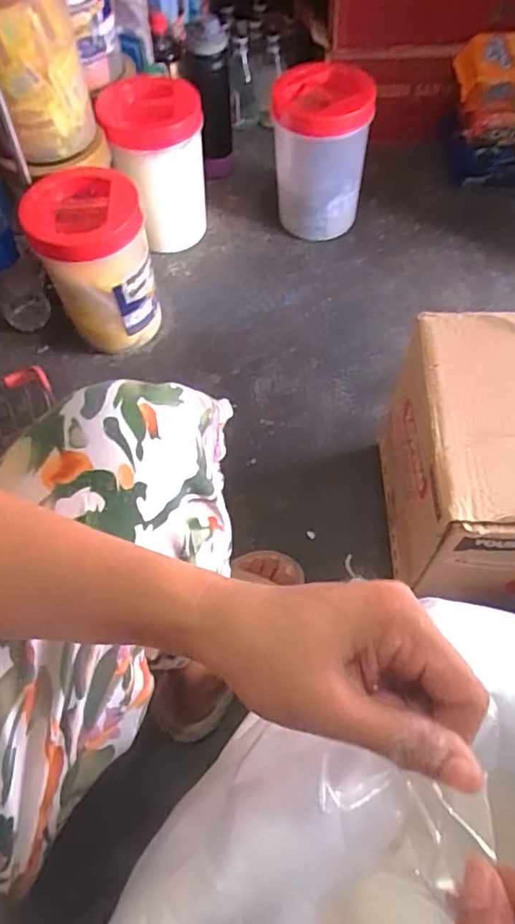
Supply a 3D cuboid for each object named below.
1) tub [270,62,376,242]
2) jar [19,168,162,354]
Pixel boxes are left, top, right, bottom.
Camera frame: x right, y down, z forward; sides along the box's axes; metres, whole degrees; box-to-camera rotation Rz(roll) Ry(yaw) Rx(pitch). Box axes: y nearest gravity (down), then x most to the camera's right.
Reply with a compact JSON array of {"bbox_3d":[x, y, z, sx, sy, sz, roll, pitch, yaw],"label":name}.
[{"bbox_3d":[0.111,-0.541,1.035,0.159,0.256,0.142,-2,59,2],"label":"tub"},{"bbox_3d":[-0.242,-0.294,0.890,0.150,0.245,0.163,-1,59,2],"label":"jar"}]

